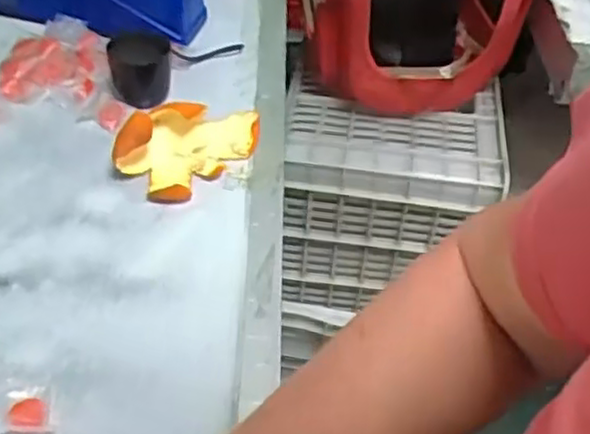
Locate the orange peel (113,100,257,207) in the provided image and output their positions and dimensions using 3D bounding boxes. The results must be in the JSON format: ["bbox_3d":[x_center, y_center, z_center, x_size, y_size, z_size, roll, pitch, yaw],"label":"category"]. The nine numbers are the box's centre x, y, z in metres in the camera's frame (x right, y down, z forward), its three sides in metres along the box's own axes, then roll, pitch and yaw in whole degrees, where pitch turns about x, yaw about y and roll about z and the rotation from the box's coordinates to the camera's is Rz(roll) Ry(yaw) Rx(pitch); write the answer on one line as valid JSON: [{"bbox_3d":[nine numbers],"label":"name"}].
[{"bbox_3d":[-0.080,-0.062,0.577,0.062,0.047,0.117,30,48,23],"label":"orange peel"}]

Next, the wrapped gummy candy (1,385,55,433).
[{"bbox_3d":[-0.151,0.106,0.414,0.026,0.016,0.032,-5,44,-13],"label":"wrapped gummy candy"}]

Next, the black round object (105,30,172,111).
[{"bbox_3d":[-0.131,-0.131,0.635,0.054,0.048,0.058,-8,45,-15],"label":"black round object"}]

